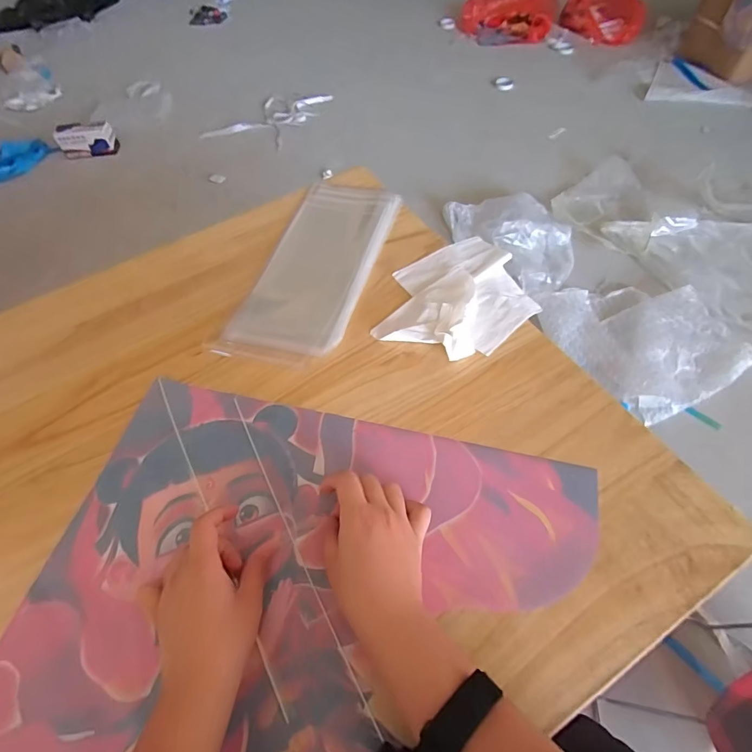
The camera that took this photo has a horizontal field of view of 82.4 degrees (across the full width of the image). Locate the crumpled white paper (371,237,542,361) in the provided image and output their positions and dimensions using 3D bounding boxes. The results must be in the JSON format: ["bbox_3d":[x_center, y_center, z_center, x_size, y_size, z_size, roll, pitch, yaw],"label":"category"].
[{"bbox_3d":[0.113,-0.109,0.593,0.233,0.035,0.175,-41,63,-20],"label":"crumpled white paper"}]

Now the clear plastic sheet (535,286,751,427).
[{"bbox_3d":[0.703,-0.111,1.147,0.361,0.088,0.431,-22,58,-9],"label":"clear plastic sheet"}]

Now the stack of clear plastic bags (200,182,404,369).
[{"bbox_3d":[-0.086,-0.167,0.641,0.163,0.029,0.362,13,59,13],"label":"stack of clear plastic bags"}]

